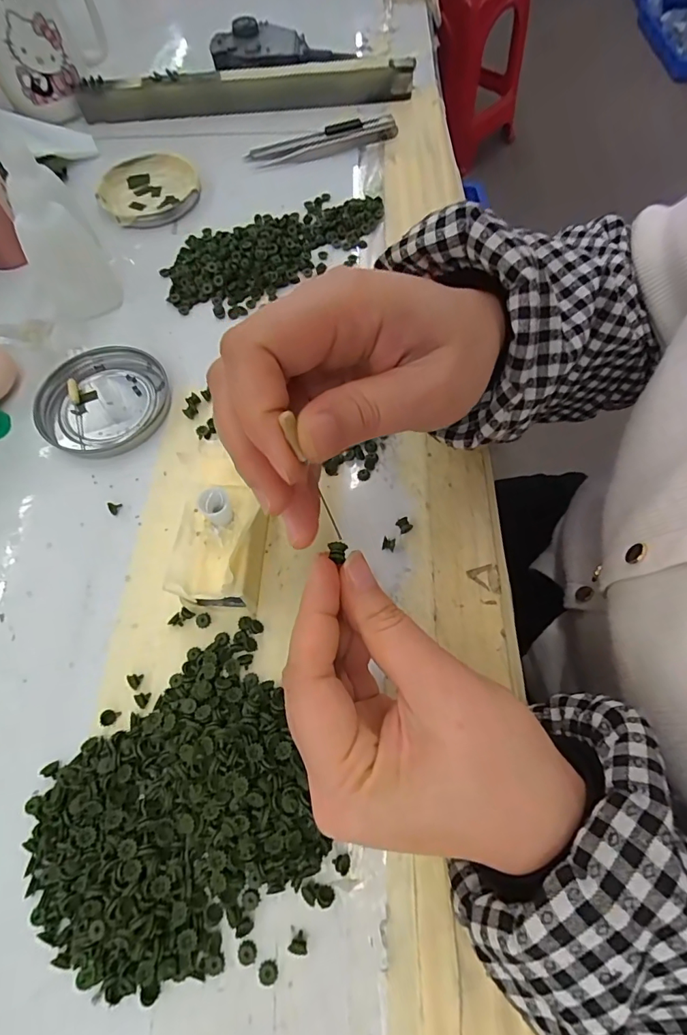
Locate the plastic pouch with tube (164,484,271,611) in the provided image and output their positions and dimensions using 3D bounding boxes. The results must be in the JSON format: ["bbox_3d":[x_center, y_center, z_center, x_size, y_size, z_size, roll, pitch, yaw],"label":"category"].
[{"bbox_3d":[-0.058,0.017,0.227,0.042,0.049,0.055,4,65,3],"label":"plastic pouch with tube"}]

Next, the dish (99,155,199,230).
[{"bbox_3d":[-0.158,-0.268,0.385,0.077,0.008,0.083,0,65,1],"label":"dish"}]

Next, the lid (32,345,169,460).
[{"bbox_3d":[-0.150,-0.073,0.293,0.073,0.010,0.078,0,65,1],"label":"lid"}]

